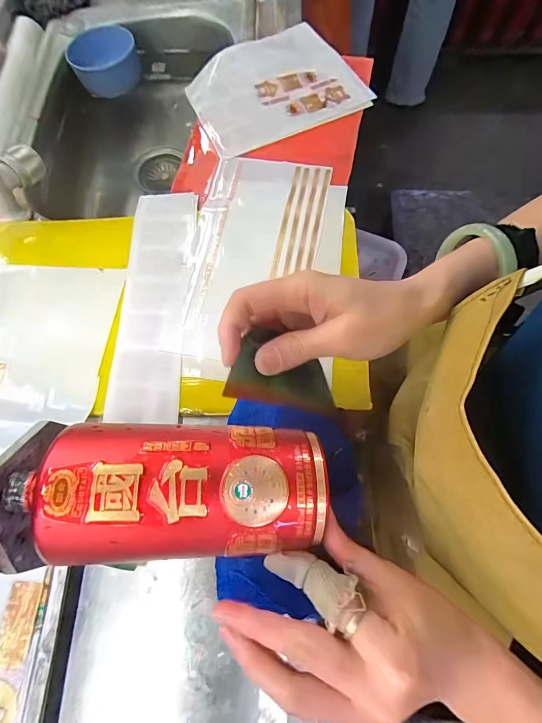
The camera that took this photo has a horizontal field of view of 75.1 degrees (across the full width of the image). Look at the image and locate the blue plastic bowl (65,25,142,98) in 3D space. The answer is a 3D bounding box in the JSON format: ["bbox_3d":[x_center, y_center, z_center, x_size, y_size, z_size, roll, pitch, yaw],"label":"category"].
[{"bbox_3d":[-0.276,-0.503,0.589,0.105,0.055,0.099,-1,70,2],"label":"blue plastic bowl"}]

